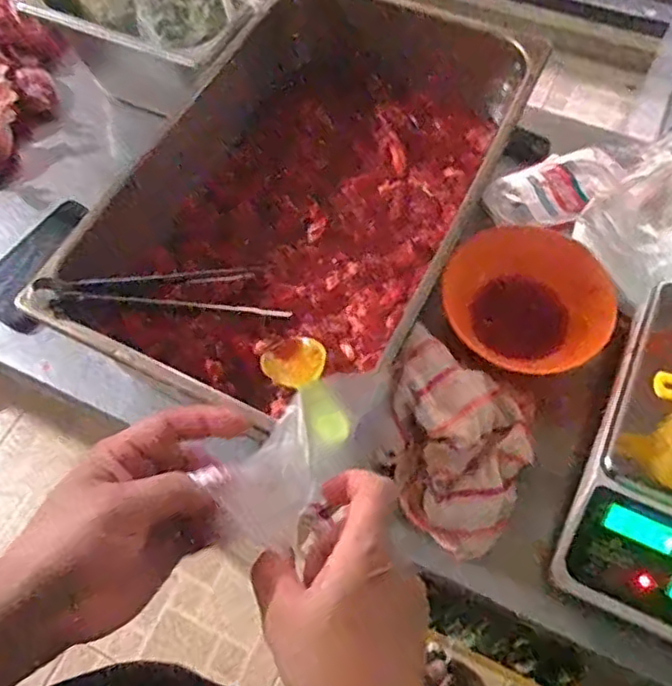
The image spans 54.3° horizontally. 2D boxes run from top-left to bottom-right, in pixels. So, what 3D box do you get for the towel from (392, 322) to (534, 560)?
[{"bbox_3d":[0.112,0.086,0.594,0.138,0.094,0.172,20,65,11],"label":"towel"}]

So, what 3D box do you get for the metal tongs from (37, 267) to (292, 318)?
[{"bbox_3d":[-0.161,-0.046,0.631,0.226,0.022,0.063,-2,58,-34],"label":"metal tongs"}]

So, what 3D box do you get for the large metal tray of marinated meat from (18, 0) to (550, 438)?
[{"bbox_3d":[-0.015,-0.136,0.676,0.292,0.116,0.492,24,66,13],"label":"large metal tray of marinated meat"}]

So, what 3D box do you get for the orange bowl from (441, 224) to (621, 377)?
[{"bbox_3d":[0.205,-0.042,0.709,0.158,0.072,0.178,-10,63,-3],"label":"orange bowl"}]

